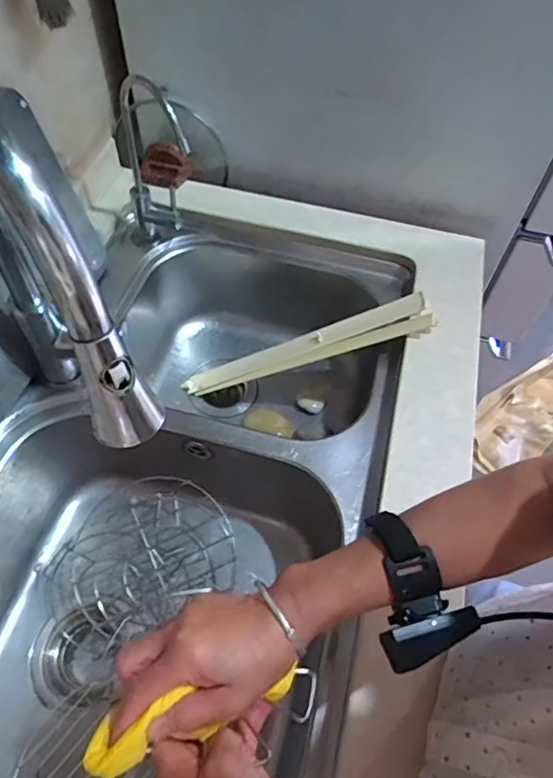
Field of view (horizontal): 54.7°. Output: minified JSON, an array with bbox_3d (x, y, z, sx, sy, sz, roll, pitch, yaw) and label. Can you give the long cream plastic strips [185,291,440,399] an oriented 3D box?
[{"bbox_3d":[0.029,-0.053,0.766,0.383,0.013,0.058,-16,52,27],"label":"long cream plastic strips"}]

